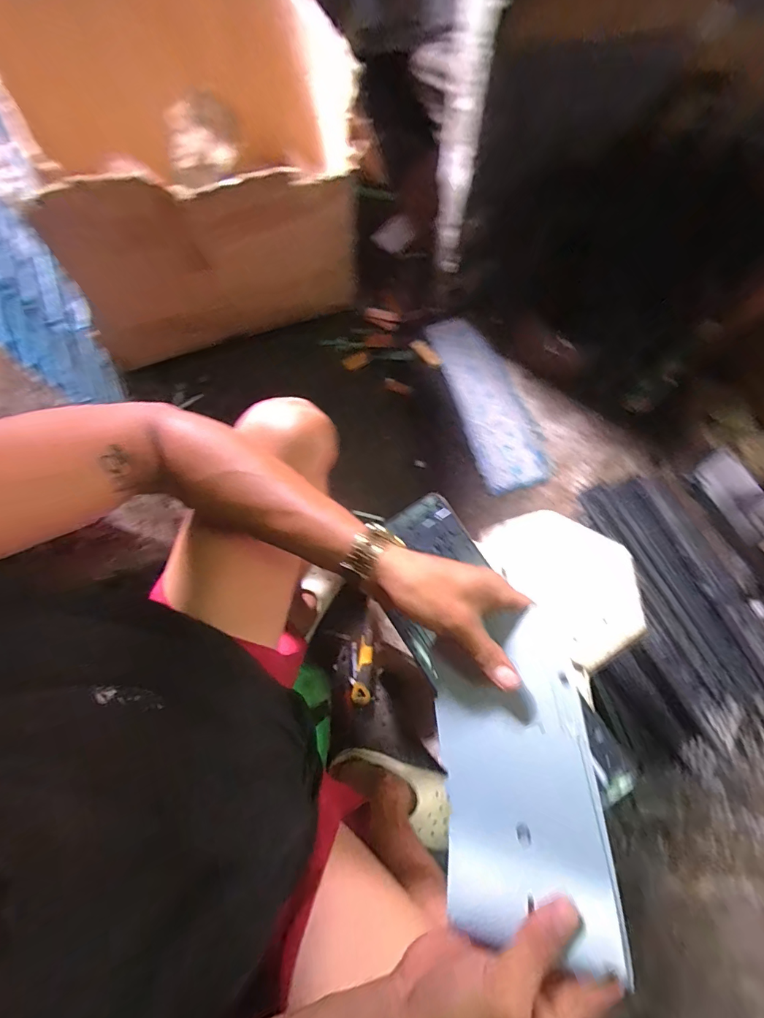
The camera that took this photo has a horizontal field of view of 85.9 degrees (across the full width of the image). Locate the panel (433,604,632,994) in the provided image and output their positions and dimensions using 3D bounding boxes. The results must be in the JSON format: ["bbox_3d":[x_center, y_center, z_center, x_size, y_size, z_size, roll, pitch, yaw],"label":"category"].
[{"bbox_3d":[0.093,0.186,0.304,0.112,0.016,0.199,-17,61,31],"label":"panel"}]

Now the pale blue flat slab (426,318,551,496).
[{"bbox_3d":[0.234,-0.238,0.913,0.145,0.020,0.408,-18,80,-7],"label":"pale blue flat slab"}]

